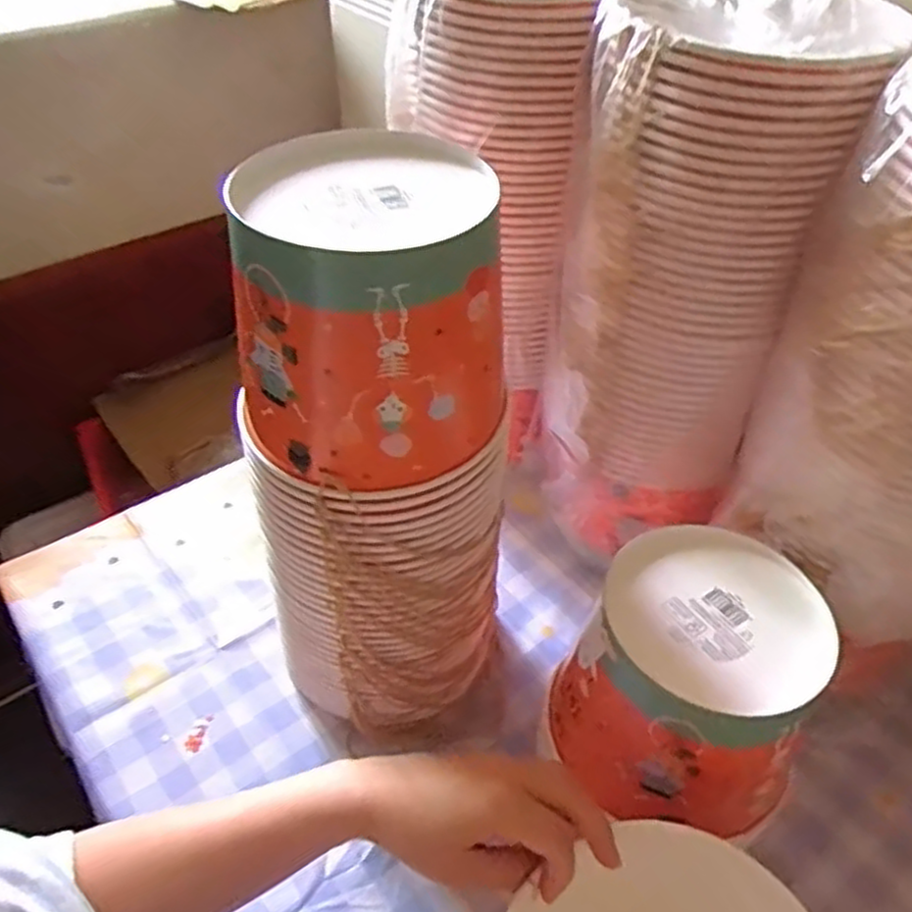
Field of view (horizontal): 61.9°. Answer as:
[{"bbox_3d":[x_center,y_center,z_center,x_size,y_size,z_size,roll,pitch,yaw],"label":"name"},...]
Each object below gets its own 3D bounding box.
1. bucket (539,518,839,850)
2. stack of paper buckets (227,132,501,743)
[{"bbox_3d":[0.144,0.139,0.472,0.140,0.117,0.146,23,48,22],"label":"bucket"},{"bbox_3d":[-0.046,0.016,0.487,0.145,0.375,0.144,1,44,1],"label":"stack of paper buckets"}]

